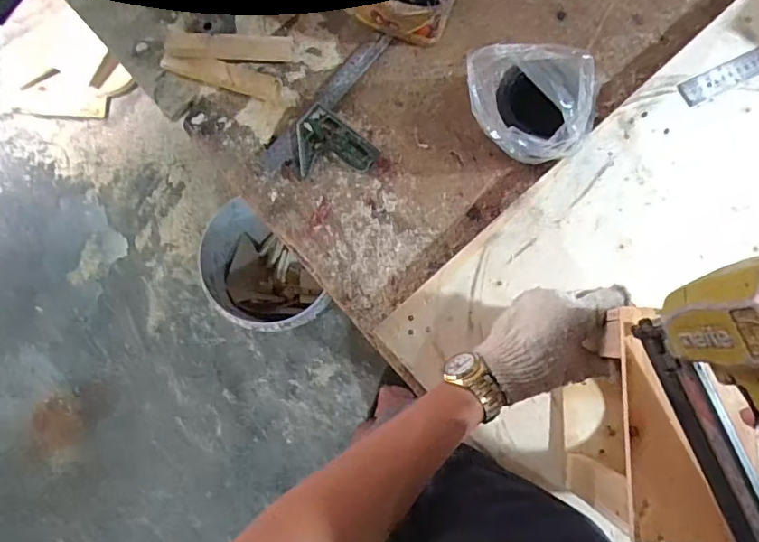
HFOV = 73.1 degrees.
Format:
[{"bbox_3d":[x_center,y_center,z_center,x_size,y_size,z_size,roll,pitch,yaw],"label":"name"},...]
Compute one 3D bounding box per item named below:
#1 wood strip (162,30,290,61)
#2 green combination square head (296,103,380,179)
[{"bbox_3d":[-0.184,-0.277,0.635,0.150,0.012,0.031,-2,95,-13],"label":"wood strip"},{"bbox_3d":[-0.052,-0.160,0.627,0.093,0.018,0.080,-5,81,2],"label":"green combination square head"}]

